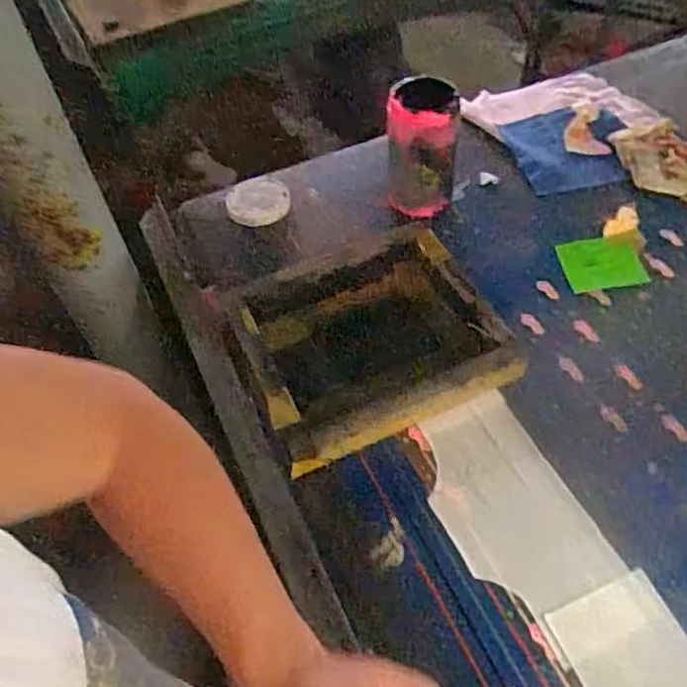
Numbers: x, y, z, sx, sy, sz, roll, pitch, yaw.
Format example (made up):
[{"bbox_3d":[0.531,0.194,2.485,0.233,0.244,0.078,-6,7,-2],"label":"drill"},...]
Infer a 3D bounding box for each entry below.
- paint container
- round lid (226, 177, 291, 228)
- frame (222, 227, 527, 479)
[{"bbox_3d":[0.106,-0.264,0.868,0.091,0.166,0.091,3,54,7],"label":"paint container"},{"bbox_3d":[-0.128,-0.218,0.947,0.092,0.018,0.109,-11,53,-4],"label":"round lid"},{"bbox_3d":[0.020,-0.017,0.761,0.286,0.047,0.272,-22,55,-11],"label":"frame"}]

